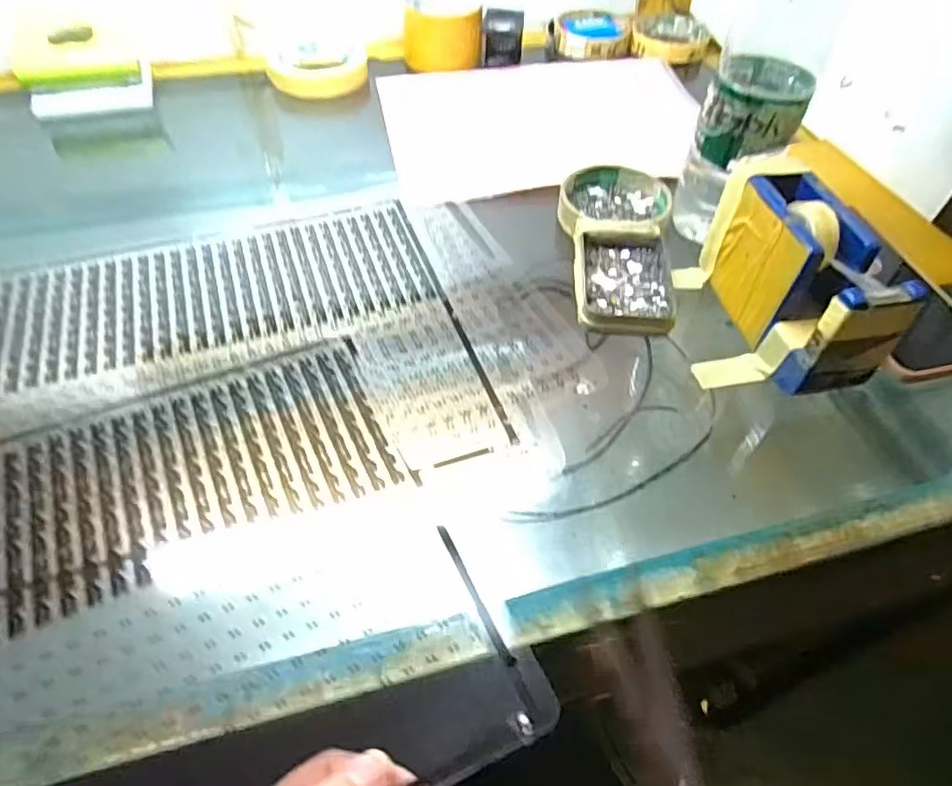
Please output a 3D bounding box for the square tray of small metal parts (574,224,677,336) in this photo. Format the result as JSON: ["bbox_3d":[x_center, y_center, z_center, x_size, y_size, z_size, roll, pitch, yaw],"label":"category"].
[{"bbox_3d":[0.099,-0.079,0.410,0.064,0.016,0.091,4,51,1],"label":"square tray of small metal parts"}]

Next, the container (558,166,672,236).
[{"bbox_3d":[0.105,-0.146,0.465,0.080,0.015,0.083,1,51,-1],"label":"container"}]

